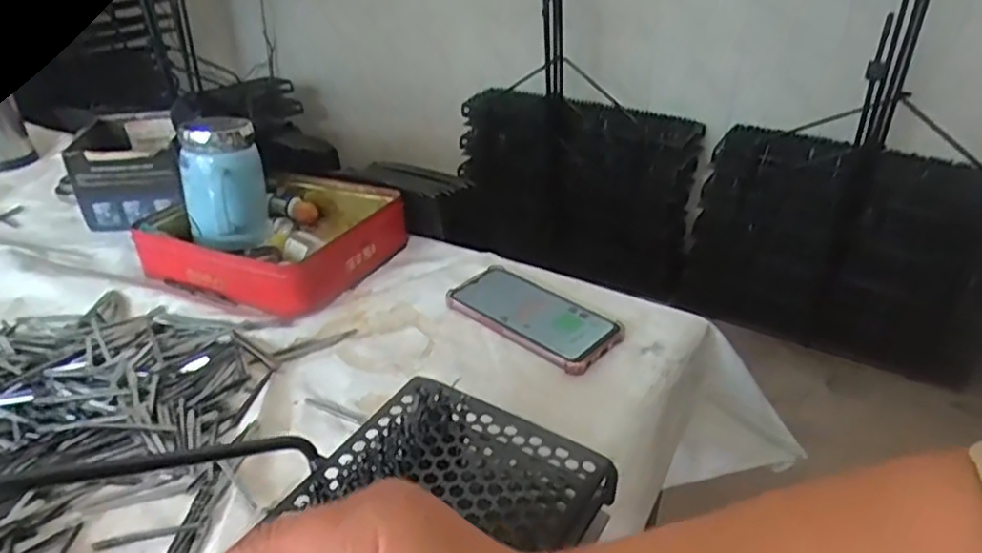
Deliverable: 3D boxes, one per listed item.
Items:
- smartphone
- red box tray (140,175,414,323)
[{"bbox_3d":[0.040,0.038,0.630,0.167,0.017,0.079,25,38,36],"label":"smartphone"},{"bbox_3d":[-0.243,-0.055,0.750,0.253,0.053,0.203,16,33,25],"label":"red box tray"}]

